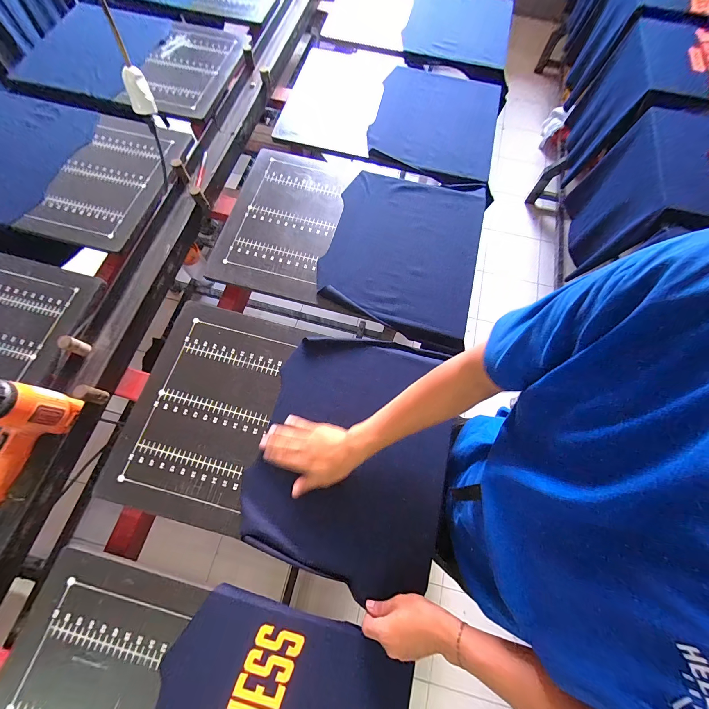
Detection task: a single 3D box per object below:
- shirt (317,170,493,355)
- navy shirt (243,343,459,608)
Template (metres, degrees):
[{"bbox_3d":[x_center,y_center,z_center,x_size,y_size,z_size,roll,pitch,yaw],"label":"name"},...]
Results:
[{"bbox_3d":[0.119,-0.257,0.711,0.337,0.012,0.436,14,71,4],"label":"shirt"},{"bbox_3d":[0.013,0.179,0.598,0.358,0.081,0.433,15,71,5],"label":"navy shirt"}]

